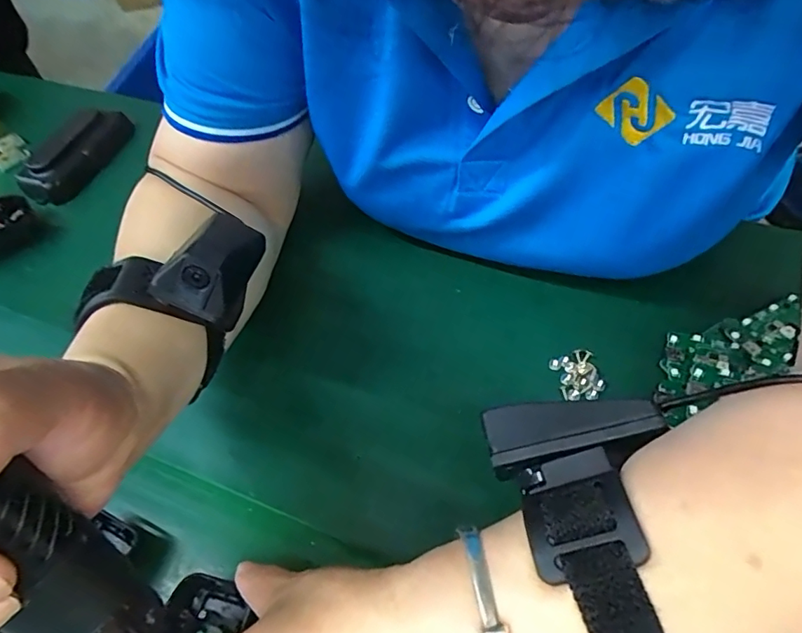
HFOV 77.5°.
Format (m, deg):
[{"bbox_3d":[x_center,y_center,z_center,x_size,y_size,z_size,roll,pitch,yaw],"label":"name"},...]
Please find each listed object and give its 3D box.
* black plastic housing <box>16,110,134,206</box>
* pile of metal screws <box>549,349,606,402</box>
[{"bbox_3d":[-0.284,-0.145,0.439,0.043,0.032,0.105,11,57,6],"label":"black plastic housing"},{"bbox_3d":[0.105,0.036,0.299,0.025,0.008,0.030,-10,57,-7],"label":"pile of metal screws"}]

